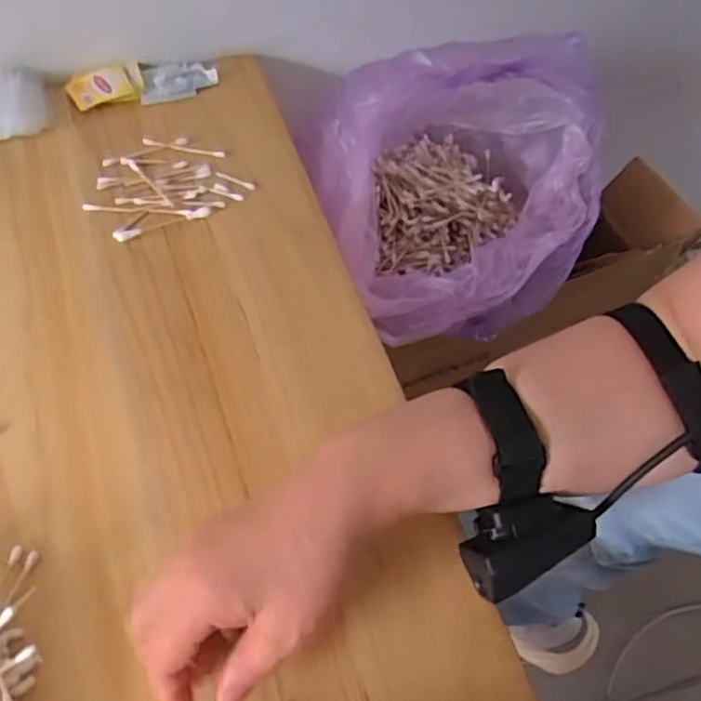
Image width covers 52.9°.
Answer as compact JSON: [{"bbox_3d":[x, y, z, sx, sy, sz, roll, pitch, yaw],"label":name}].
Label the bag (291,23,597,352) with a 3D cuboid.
[{"bbox_3d":[0.104,-0.169,0.644,0.299,0.204,0.233,-23,60,-17],"label":"bag"}]

